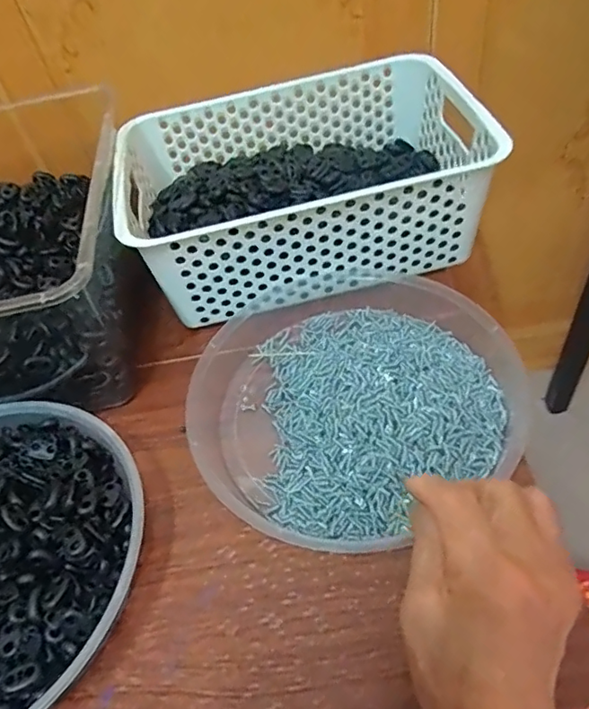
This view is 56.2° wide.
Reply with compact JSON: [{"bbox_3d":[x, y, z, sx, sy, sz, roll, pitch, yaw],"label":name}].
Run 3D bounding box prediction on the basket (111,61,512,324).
[{"bbox_3d":[0.006,-0.161,0.504,0.301,0.099,0.203,-12,51,-4],"label":"basket"}]

